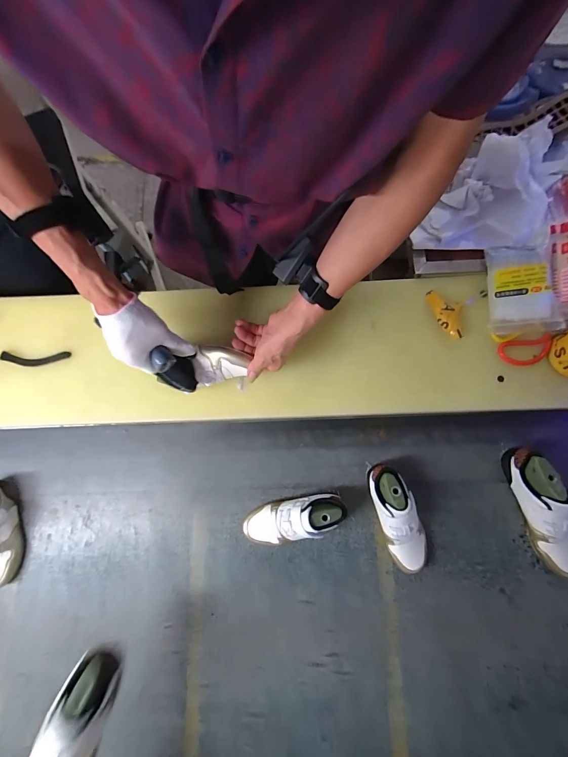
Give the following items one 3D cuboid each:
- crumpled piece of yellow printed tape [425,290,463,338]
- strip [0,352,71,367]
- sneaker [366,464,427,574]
[{"bbox_3d":[0.314,-0.124,0.613,0.049,0.019,0.104,-16,78,-1],"label":"crumpled piece of yellow printed tape"},{"bbox_3d":[-0.497,-0.038,0.642,0.137,0.008,0.029,-1,78,2],"label":"strip"},{"bbox_3d":[0.207,0.249,0.577,0.067,0.082,0.187,-17,77,-2],"label":"sneaker"}]

